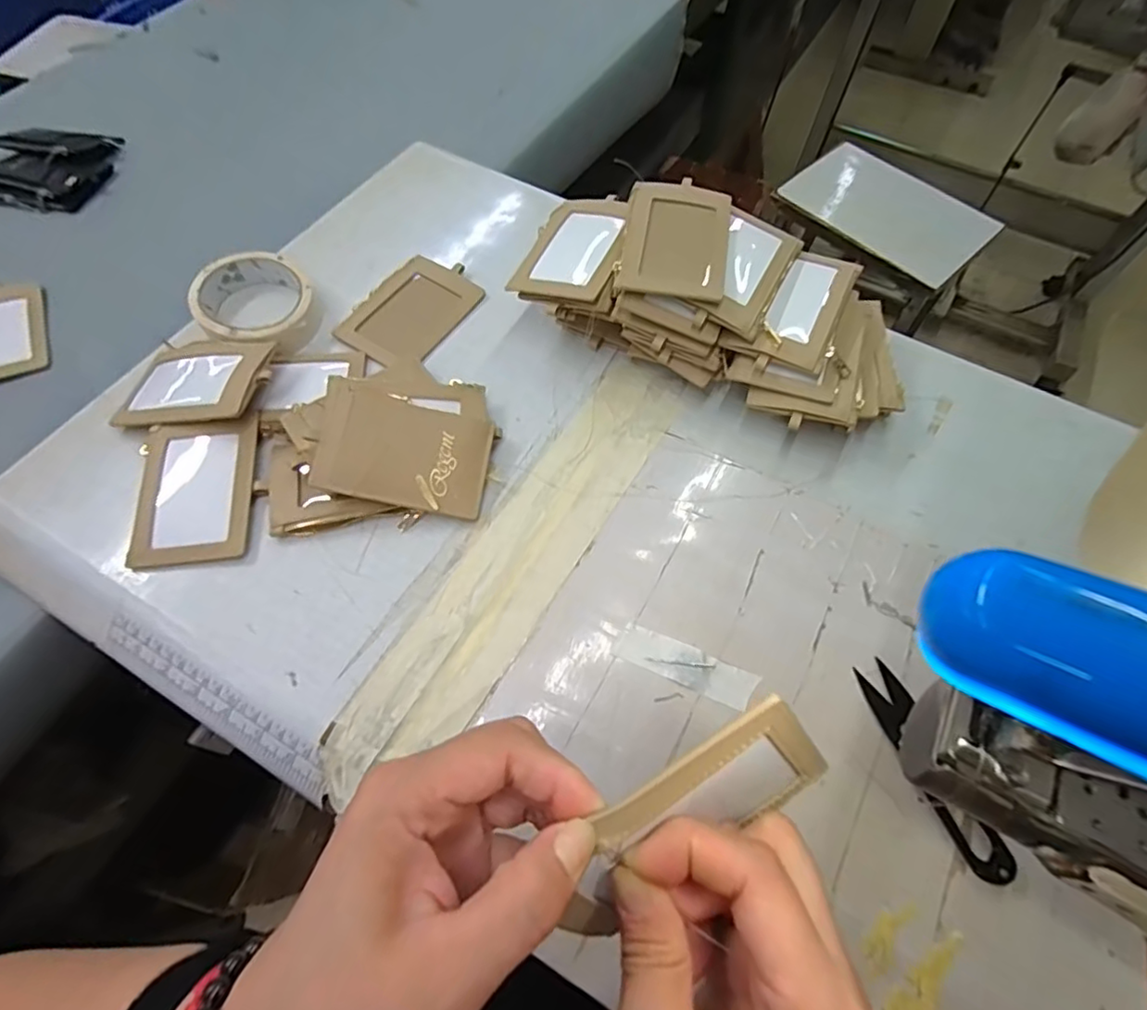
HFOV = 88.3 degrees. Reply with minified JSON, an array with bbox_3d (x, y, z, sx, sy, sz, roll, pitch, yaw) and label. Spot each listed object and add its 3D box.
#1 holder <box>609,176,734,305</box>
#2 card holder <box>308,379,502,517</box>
[{"bbox_3d":[0.074,-0.193,0.425,0.075,0.011,0.104,11,62,5],"label":"holder"},{"bbox_3d":[-0.115,-0.037,0.404,0.113,0.009,0.074,13,72,-12],"label":"card holder"}]

